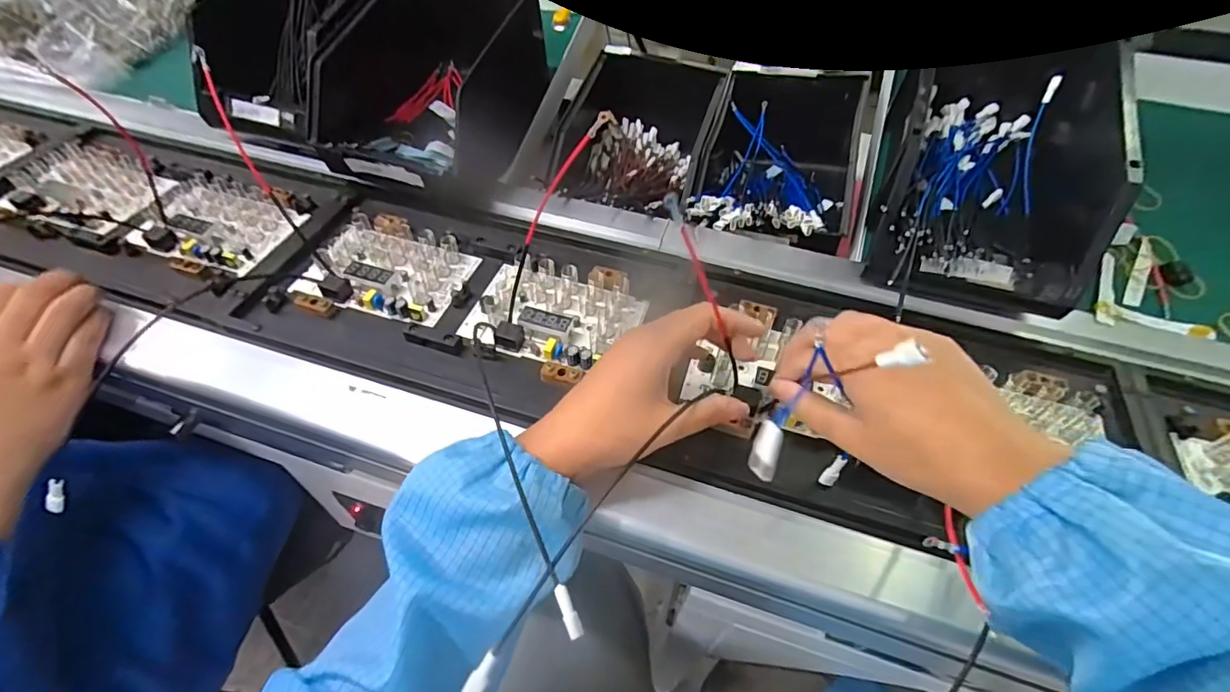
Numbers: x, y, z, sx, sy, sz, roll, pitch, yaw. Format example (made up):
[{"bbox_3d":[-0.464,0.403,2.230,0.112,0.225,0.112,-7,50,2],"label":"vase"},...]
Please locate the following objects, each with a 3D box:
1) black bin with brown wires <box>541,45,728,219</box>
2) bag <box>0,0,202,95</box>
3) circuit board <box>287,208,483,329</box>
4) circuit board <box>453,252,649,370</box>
[{"bbox_3d":[0.025,-0.216,0.608,0.147,0.106,0.241,15,55,8],"label":"black bin with brown wires"},{"bbox_3d":[-0.673,-0.432,0.674,0.225,0.079,0.273,16,55,9],"label":"bag"},{"bbox_3d":[-0.195,-0.068,0.456,0.130,0.017,0.089,15,55,8],"label":"circuit board"},{"bbox_3d":[-0.050,-0.027,0.428,0.130,0.019,0.091,15,55,8],"label":"circuit board"}]

